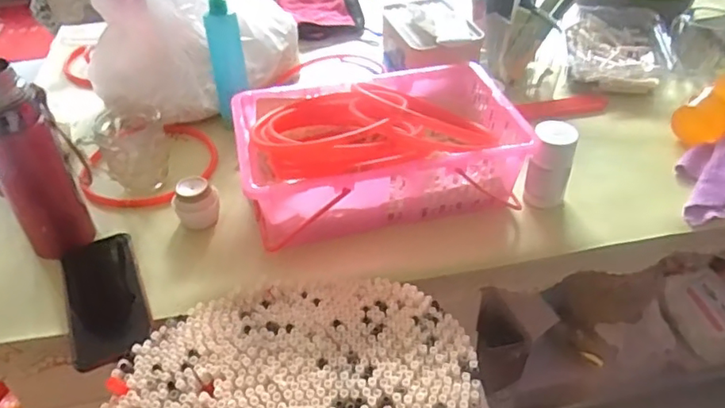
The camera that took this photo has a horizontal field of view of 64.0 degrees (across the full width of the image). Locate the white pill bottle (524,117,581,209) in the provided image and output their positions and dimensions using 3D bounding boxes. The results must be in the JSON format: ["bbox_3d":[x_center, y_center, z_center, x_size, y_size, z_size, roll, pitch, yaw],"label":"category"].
[{"bbox_3d":[0.220,-0.042,0.684,0.050,0.101,0.047,10,42,12],"label":"white pill bottle"}]

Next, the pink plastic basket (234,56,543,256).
[{"bbox_3d":[0.015,-0.072,0.702,0.323,0.115,0.213,-10,42,-11],"label":"pink plastic basket"}]

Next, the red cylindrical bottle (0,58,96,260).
[{"bbox_3d":[-0.330,-0.038,0.581,0.065,0.199,0.058,-24,46,-25],"label":"red cylindrical bottle"}]

